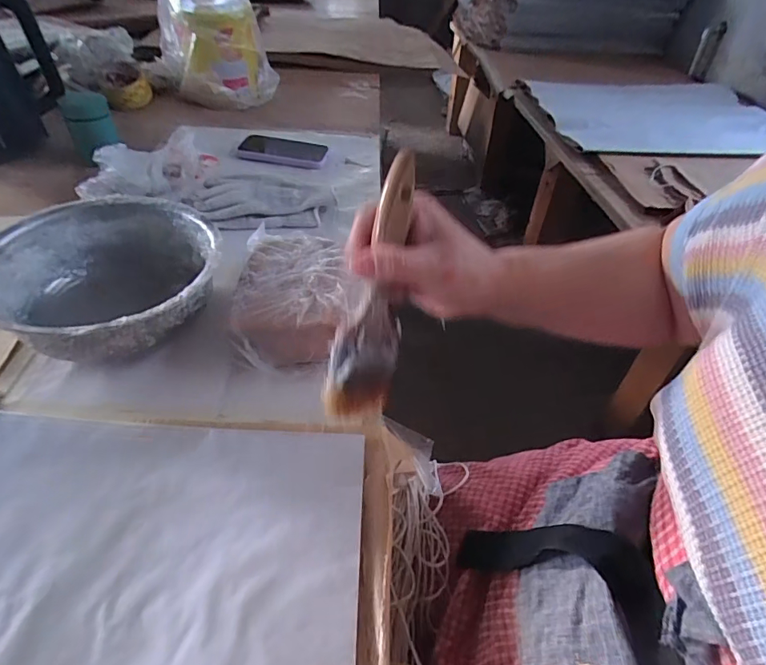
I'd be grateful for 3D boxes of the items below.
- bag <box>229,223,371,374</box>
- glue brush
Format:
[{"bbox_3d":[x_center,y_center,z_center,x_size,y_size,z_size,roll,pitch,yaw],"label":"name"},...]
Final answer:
[{"bbox_3d":[-0.087,-0.039,0.487,0.122,0.069,0.159,0,43,-4],"label":"bag"},{"bbox_3d":[0.002,-0.023,0.302,0.045,0.166,0.011,12,9,-34],"label":"glue brush"}]

